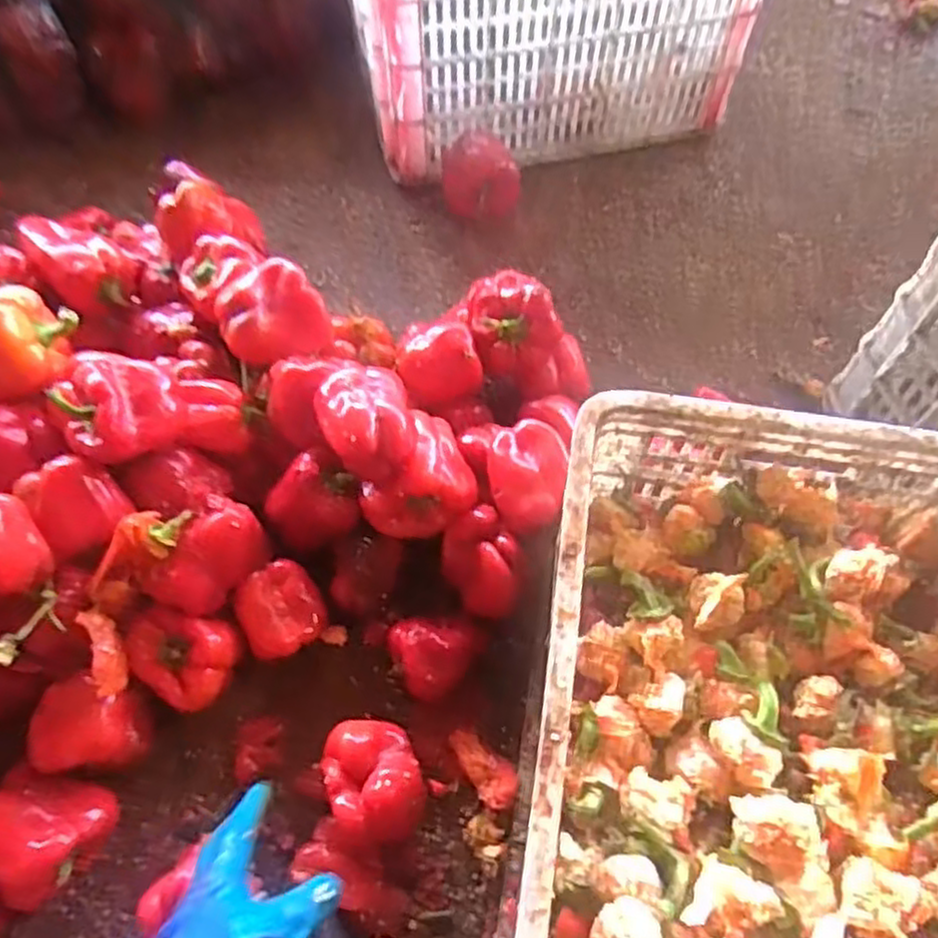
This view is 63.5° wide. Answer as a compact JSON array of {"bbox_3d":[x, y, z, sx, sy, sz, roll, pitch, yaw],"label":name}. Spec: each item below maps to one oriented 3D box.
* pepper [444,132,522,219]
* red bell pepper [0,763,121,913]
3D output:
[{"bbox_3d":[0.018,-0.396,1.020,0.103,0.083,0.093,2,61,2],"label":"pepper"},{"bbox_3d":[-0.361,0.297,0.627,0.087,0.078,0.089,24,64,13],"label":"red bell pepper"}]

